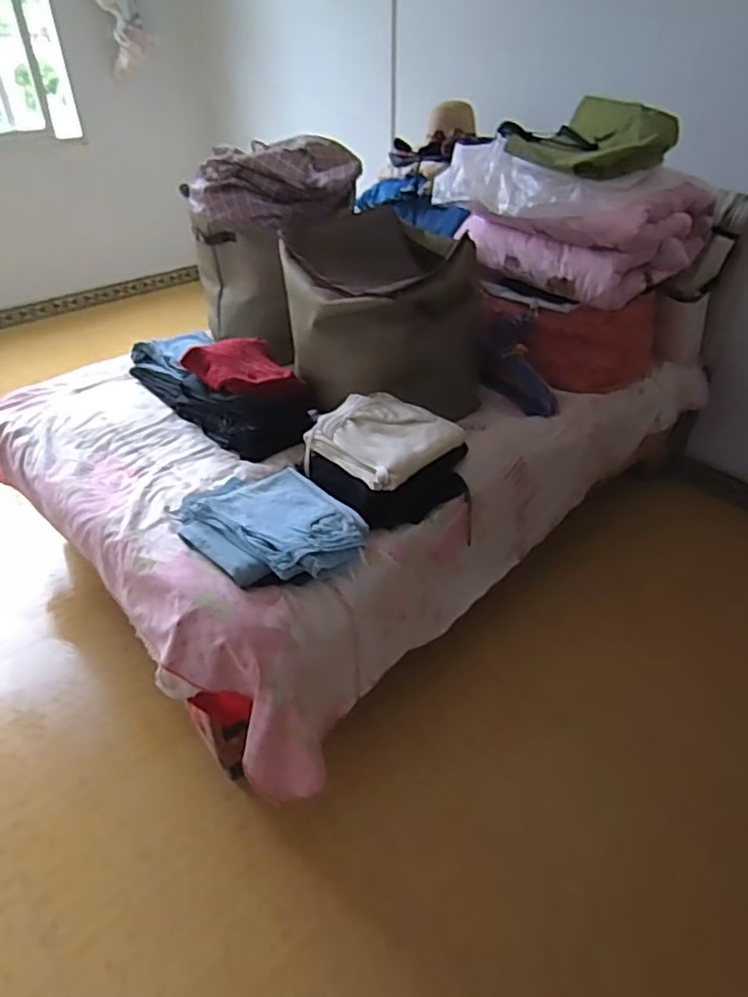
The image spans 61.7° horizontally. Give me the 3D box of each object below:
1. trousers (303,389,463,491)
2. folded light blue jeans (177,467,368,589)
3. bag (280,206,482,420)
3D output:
[{"bbox_3d":[0.011,-0.151,1.484,0.281,0.059,0.306,-40,51,-23],"label":"trousers"},{"bbox_3d":[-0.237,0.051,1.376,0.317,0.066,0.425,-27,45,-31],"label":"folded light blue jeans"},{"bbox_3d":[0.029,-0.530,1.832,0.537,0.422,0.580,-5,38,-6],"label":"bag"}]

